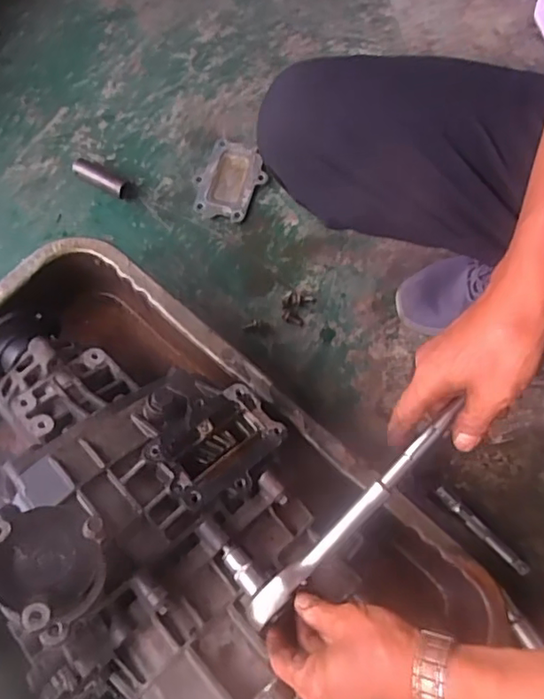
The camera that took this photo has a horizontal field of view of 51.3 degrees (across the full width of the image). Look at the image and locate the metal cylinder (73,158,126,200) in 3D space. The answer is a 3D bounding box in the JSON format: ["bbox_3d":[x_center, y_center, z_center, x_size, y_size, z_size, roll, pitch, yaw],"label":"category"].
[{"bbox_3d":[-0.239,-0.240,0.790,0.083,0.027,0.027,27,73,9],"label":"metal cylinder"}]

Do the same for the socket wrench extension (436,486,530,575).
[{"bbox_3d":[0.236,0.203,0.643,0.014,0.017,0.122,-42,76,-13],"label":"socket wrench extension"}]

